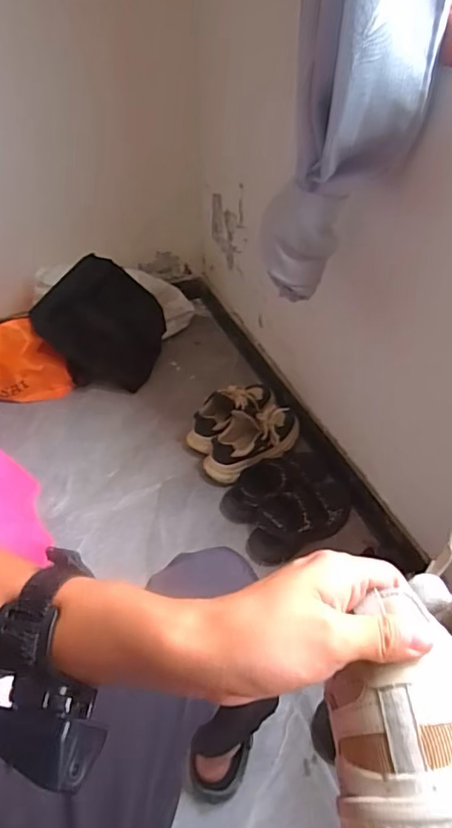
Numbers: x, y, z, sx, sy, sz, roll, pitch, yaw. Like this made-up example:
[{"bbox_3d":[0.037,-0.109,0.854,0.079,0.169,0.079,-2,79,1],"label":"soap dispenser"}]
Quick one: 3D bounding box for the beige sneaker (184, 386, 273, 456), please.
[{"bbox_3d":[0.026,0.004,1.517,0.314,0.130,0.137,-27,50,-24],"label":"beige sneaker"}]

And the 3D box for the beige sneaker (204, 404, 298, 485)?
[{"bbox_3d":[0.085,0.077,1.431,0.307,0.142,0.137,-17,47,-16],"label":"beige sneaker"}]

